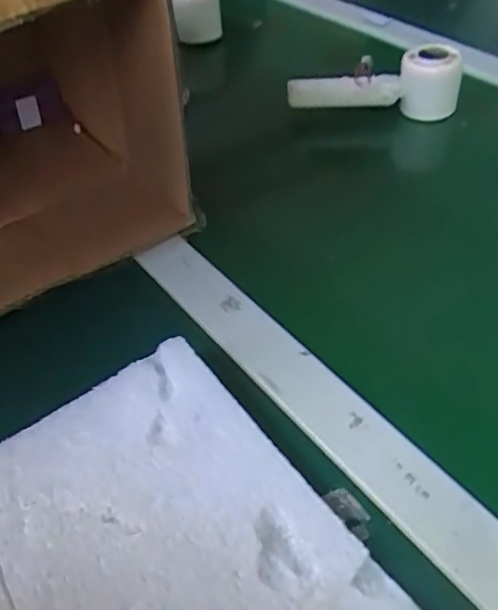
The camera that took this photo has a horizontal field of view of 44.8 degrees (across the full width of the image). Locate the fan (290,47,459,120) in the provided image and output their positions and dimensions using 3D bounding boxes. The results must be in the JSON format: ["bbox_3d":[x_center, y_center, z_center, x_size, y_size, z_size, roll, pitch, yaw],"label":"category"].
[{"bbox_3d":[0.119,-0.224,0.618,0.176,0.068,0.068,-7,43,-7],"label":"fan"}]

